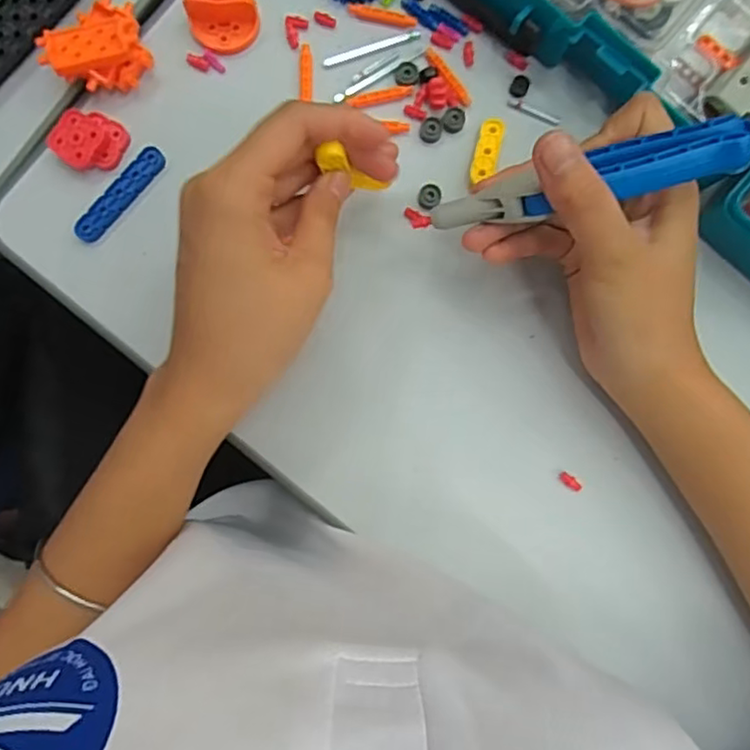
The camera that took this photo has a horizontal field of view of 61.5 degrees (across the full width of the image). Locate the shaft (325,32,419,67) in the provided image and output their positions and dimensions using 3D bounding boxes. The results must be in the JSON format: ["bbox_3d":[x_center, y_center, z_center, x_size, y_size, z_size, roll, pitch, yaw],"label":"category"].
[{"bbox_3d":[-0.002,-0.178,0.342,0.053,0.004,0.006,-18,89,-1],"label":"shaft"}]

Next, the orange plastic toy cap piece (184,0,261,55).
[{"bbox_3d":[-0.081,-0.193,0.338,0.035,0.011,0.036,0,88,-1],"label":"orange plastic toy cap piece"}]

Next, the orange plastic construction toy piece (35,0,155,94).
[{"bbox_3d":[-0.143,-0.170,0.329,0.040,0.024,0.050,44,88,0],"label":"orange plastic construction toy piece"}]

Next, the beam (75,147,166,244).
[{"bbox_3d":[-0.135,-0.095,0.335,0.014,0.007,0.061,39,88,0],"label":"beam"}]

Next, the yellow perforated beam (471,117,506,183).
[{"bbox_3d":[0.060,-0.119,0.336,0.013,0.004,0.036,16,88,-1],"label":"yellow perforated beam"}]

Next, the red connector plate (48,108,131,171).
[{"bbox_3d":[-0.151,-0.124,0.334,0.033,0.012,0.031,26,88,0],"label":"red connector plate"}]

